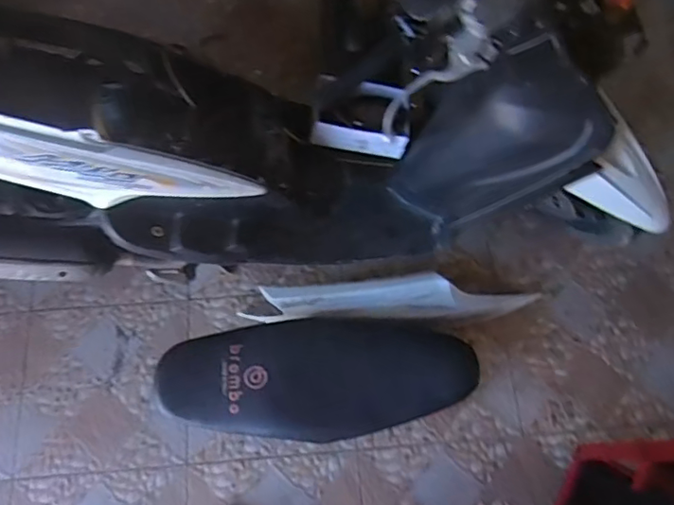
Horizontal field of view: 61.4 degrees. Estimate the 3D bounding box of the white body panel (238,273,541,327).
[{"bbox_3d":[0.139,0.138,1.457,0.729,0.158,0.119,0,70,-2],"label":"white body panel"}]

